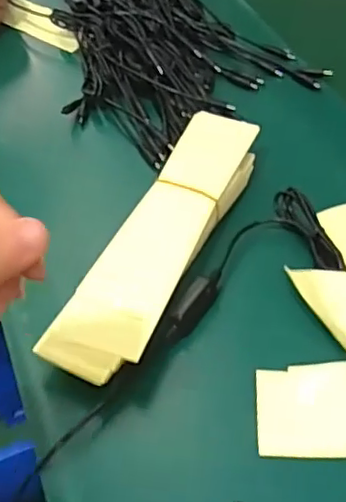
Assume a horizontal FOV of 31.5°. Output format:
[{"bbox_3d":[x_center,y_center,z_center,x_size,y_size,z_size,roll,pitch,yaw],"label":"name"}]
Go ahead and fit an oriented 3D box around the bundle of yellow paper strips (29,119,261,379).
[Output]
[{"bbox_3d":[-0.004,-0.011,0.449,0.061,0.034,0.247,19,53,19],"label":"bundle of yellow paper strips"}]

